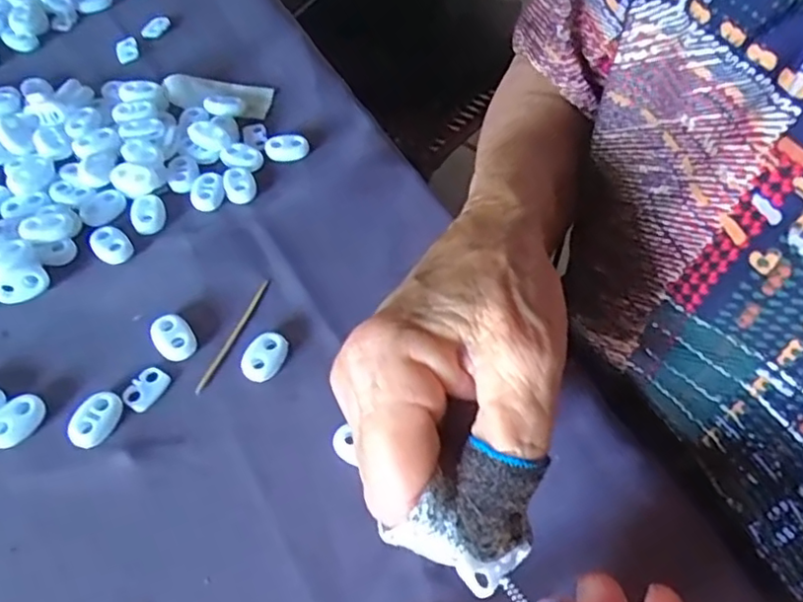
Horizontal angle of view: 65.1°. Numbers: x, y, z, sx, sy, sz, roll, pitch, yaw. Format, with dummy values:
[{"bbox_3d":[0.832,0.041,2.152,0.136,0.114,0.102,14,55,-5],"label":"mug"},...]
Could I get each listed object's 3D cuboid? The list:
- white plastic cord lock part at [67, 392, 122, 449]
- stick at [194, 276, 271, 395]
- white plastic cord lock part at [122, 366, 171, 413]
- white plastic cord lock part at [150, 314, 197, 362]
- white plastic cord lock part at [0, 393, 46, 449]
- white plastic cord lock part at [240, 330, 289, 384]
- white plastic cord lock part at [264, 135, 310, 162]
[{"bbox_3d":[-0.119,0.046,0.246,0.016,0.005,0.022,27,60,16],"label":"white plastic cord lock part"},{"bbox_3d":[-0.072,0.013,0.270,0.004,0.004,0.060,20,57,11],"label":"stick"},{"bbox_3d":[-0.104,0.035,0.255,0.013,0.004,0.019,26,60,15],"label":"white plastic cord lock part"},{"bbox_3d":[-0.097,0.015,0.267,0.016,0.005,0.022,-30,62,-19],"label":"white plastic cord lock part"},{"bbox_3d":[-0.149,0.046,0.243,0.015,0.005,0.022,34,62,19],"label":"white plastic cord lock part"},{"bbox_3d":[-0.057,0.023,0.264,0.015,0.006,0.022,19,59,11],"label":"white plastic cord lock part"},{"bbox_3d":[-0.060,-0.081,0.330,0.022,0.008,0.009,-18,59,-13],"label":"white plastic cord lock part"}]

